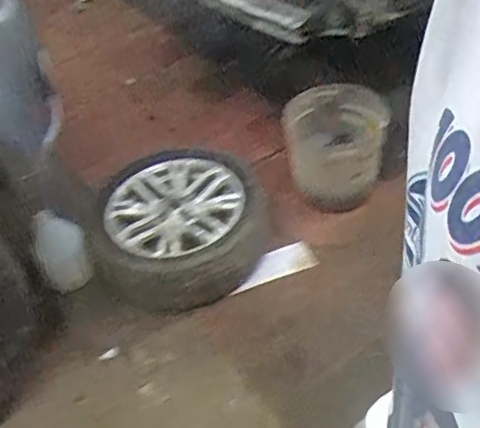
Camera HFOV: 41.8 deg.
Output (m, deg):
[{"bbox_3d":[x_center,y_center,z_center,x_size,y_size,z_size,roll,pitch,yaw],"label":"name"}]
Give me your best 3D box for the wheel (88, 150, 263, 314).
[{"bbox_3d":[-0.195,0.022,1.968,0.545,0.183,0.537,-4,44,4],"label":"wheel"}]

